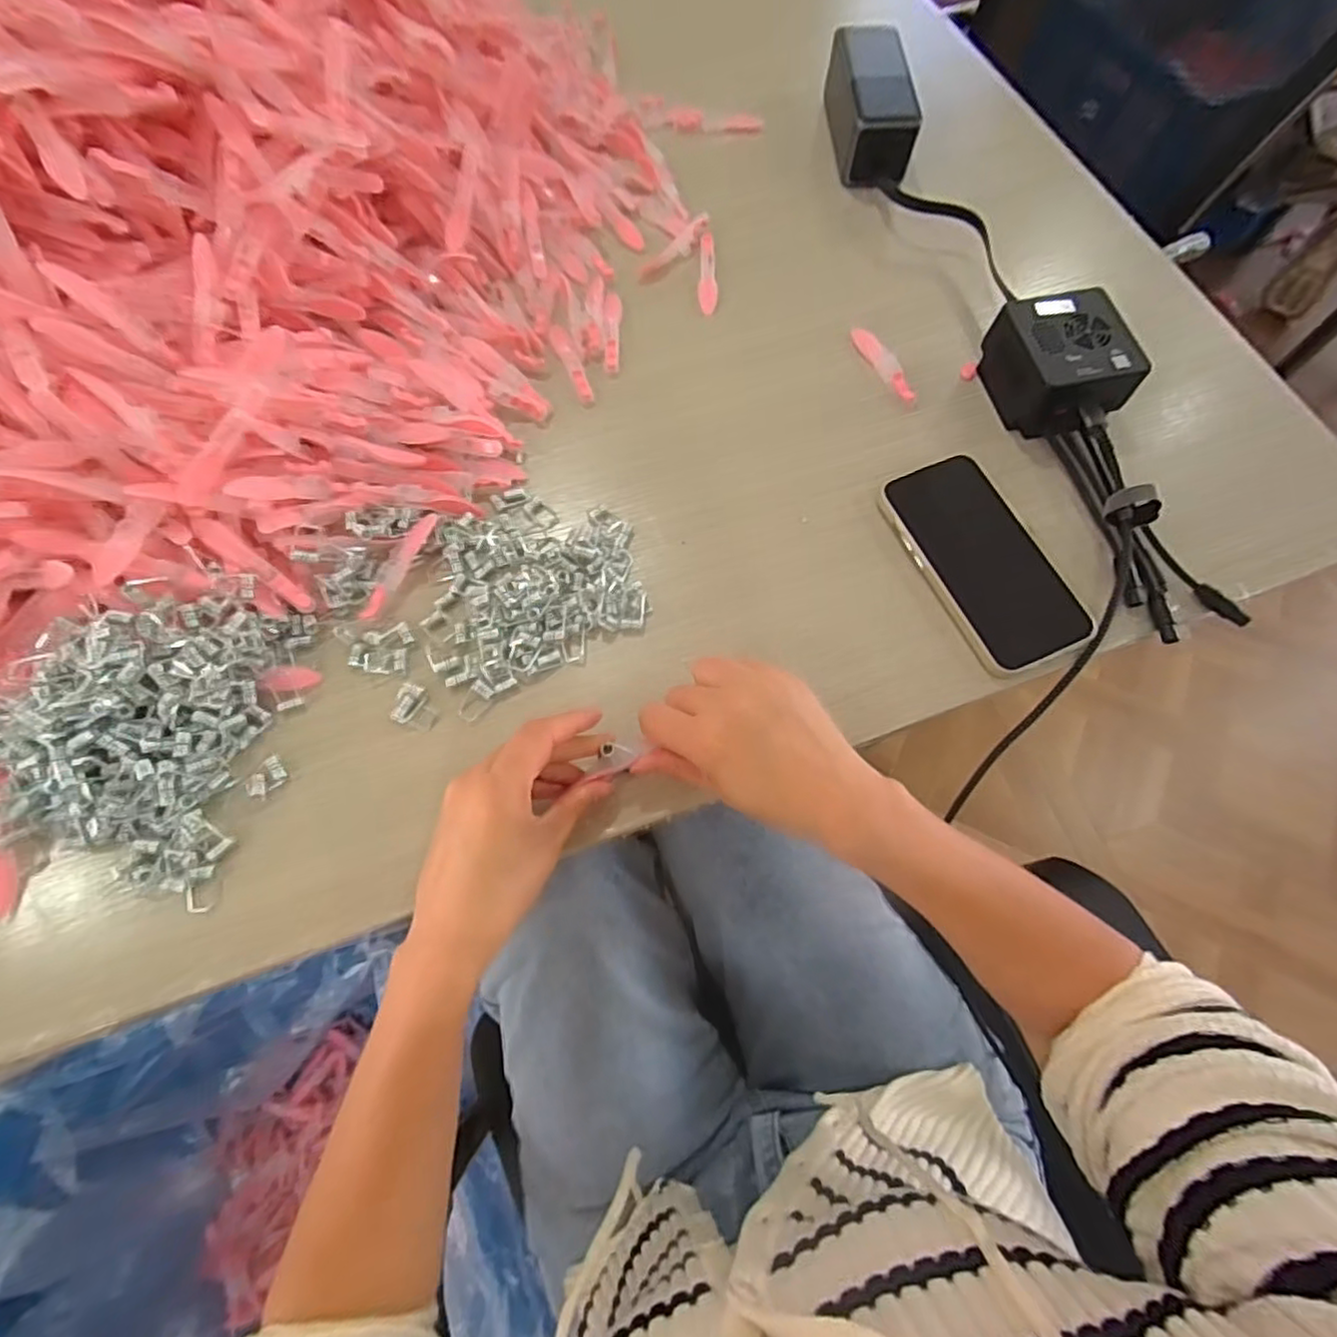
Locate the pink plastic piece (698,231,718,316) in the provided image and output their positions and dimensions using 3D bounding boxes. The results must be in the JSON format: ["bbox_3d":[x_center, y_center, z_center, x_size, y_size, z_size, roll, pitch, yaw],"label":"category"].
[{"bbox_3d":[0.031,-0.307,0.506,0.015,0.007,0.080,4,69,0],"label":"pink plastic piece"}]

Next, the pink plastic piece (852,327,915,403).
[{"bbox_3d":[0.158,-0.224,0.479,0.015,0.008,0.077,-26,72,-10],"label":"pink plastic piece"}]

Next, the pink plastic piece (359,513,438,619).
[{"bbox_3d":[-0.166,-0.065,0.400,0.014,0.005,0.077,23,71,8],"label":"pink plastic piece"}]

